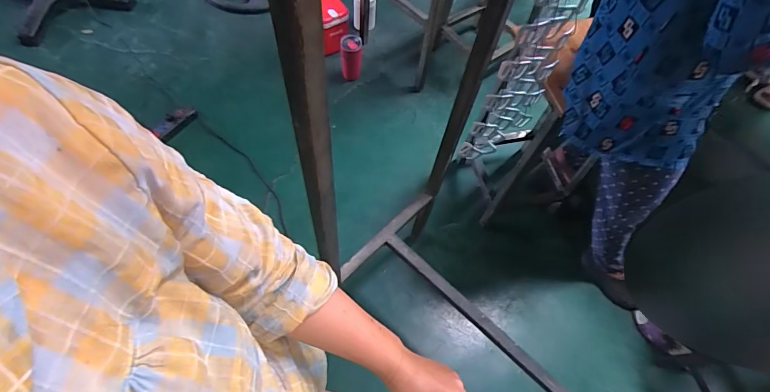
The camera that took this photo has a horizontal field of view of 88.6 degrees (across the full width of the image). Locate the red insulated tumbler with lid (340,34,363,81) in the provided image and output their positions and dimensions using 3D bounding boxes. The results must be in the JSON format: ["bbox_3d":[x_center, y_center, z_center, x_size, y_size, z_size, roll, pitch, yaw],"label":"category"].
[{"bbox_3d":[-0.141,-0.586,1.669,0.086,0.196,0.094,-1,59,-2],"label":"red insulated tumbler with lid"}]

